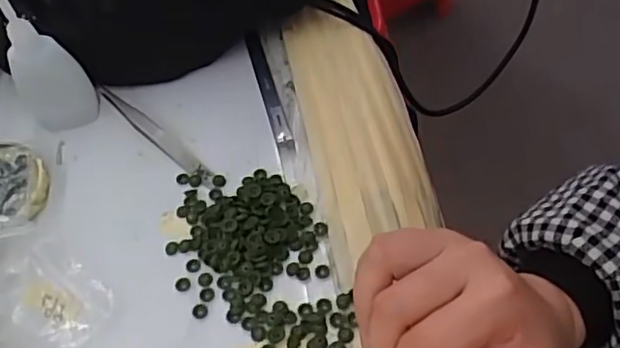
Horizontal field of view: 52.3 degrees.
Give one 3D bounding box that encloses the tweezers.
[{"bbox_3d":[-0.103,-0.027,0.420,0.011,0.005,0.126,-39,58,-23],"label":"tweezers"}]

